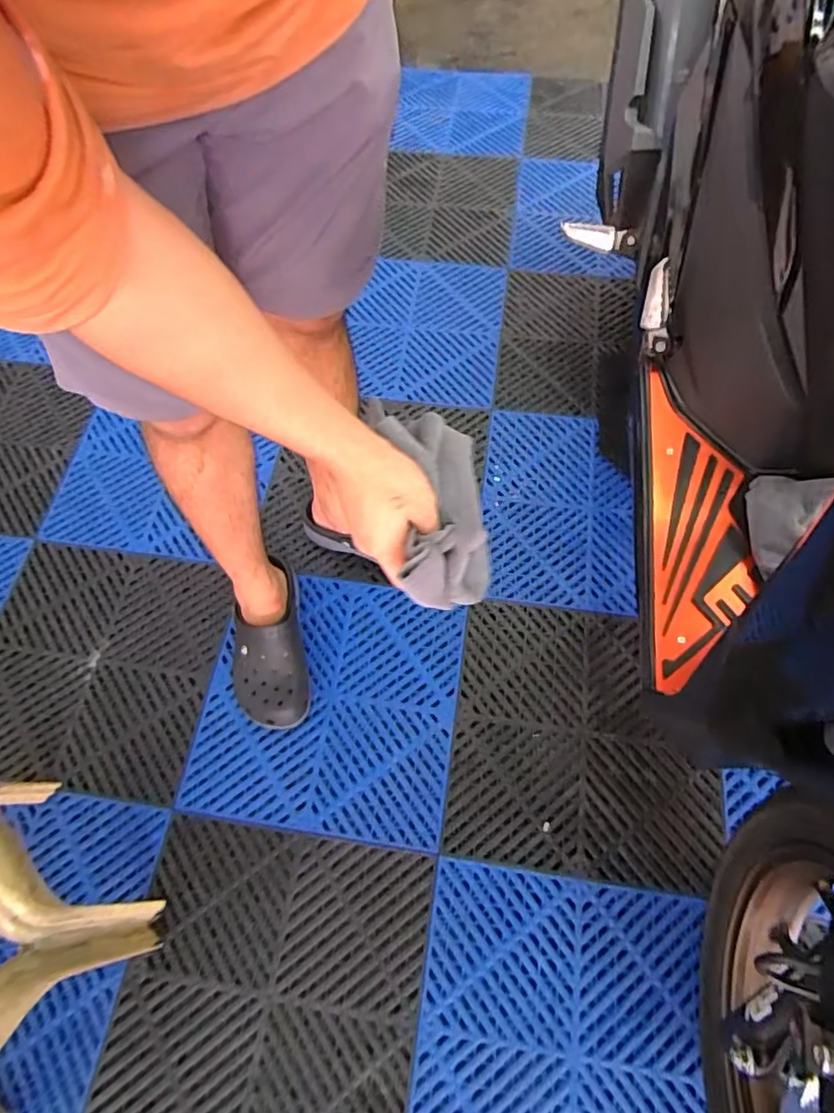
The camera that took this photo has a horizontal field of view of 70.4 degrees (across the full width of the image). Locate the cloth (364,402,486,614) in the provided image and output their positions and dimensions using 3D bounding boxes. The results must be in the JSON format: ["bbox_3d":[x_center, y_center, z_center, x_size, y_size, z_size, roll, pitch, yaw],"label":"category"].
[{"bbox_3d":[0.013,-0.050,0.512,0.088,0.068,0.185,-6,68,-1],"label":"cloth"}]

